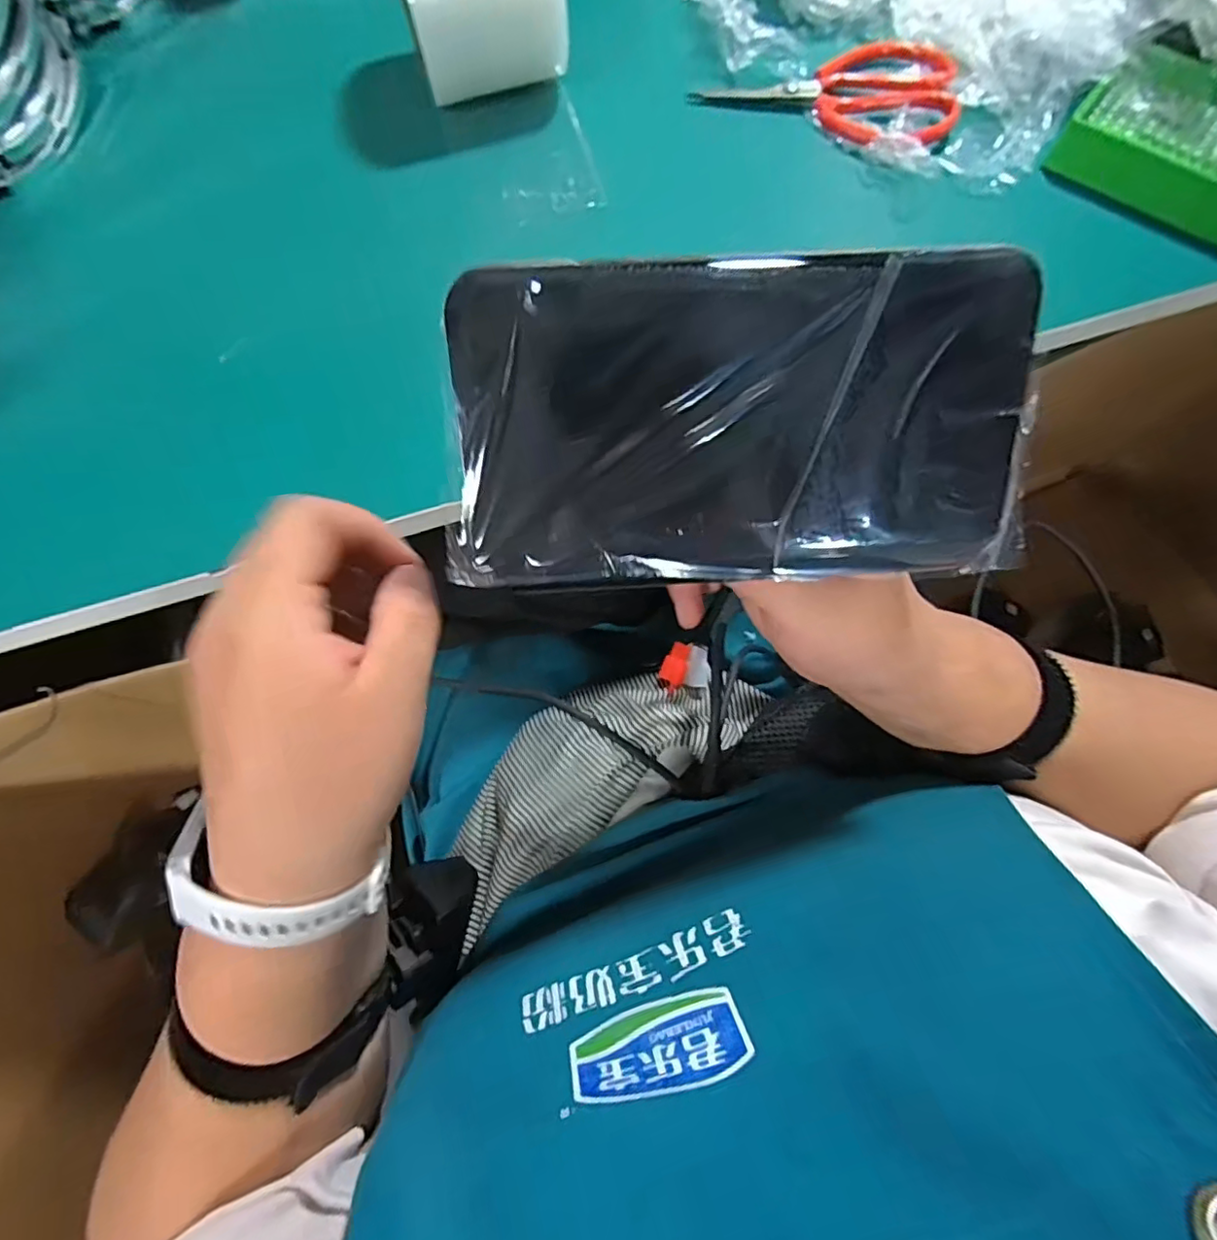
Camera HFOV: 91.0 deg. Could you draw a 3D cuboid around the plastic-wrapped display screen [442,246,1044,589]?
[{"bbox_3d":[0.040,-0.054,0.172,0.166,0.008,0.087,-3,113,-1],"label":"plastic-wrapped display screen"}]

